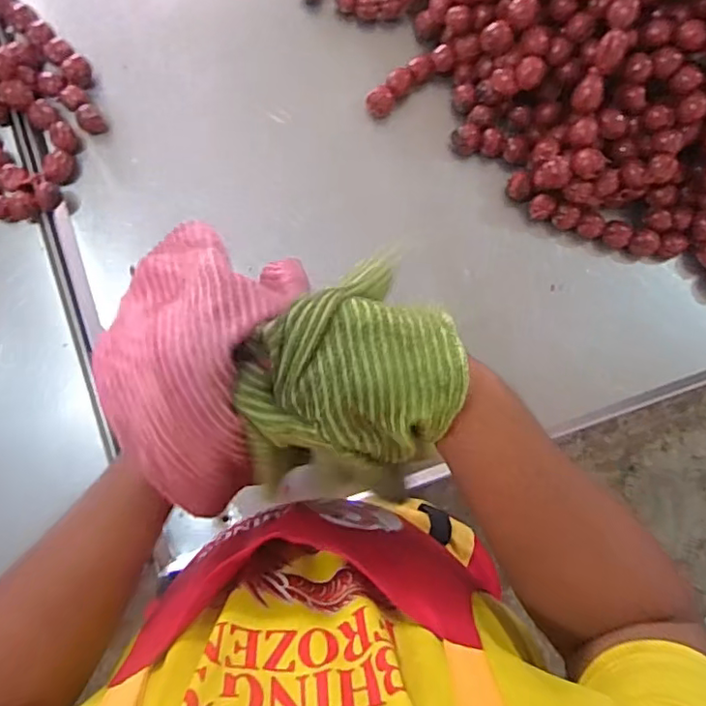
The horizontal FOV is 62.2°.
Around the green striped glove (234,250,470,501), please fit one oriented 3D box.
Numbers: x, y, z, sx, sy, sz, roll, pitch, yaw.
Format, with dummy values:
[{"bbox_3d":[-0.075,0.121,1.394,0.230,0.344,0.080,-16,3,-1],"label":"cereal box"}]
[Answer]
[{"bbox_3d":[0.001,0.020,0.414,0.138,0.080,0.155,11,82,0],"label":"green striped glove"}]

